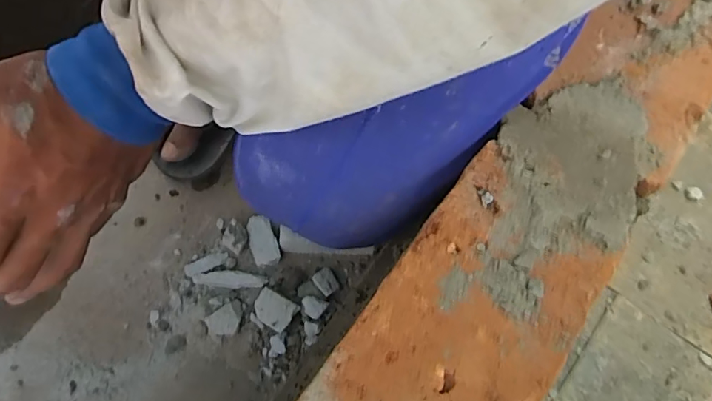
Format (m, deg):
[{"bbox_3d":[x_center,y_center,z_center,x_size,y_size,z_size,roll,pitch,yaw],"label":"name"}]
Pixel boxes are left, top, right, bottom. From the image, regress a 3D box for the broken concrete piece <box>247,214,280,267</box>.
[{"bbox_3d":[-0.097,0.041,0.512,0.026,0.013,0.052,-17,75,-6],"label":"broken concrete piece"}]

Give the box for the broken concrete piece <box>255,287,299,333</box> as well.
[{"bbox_3d":[-0.081,0.106,0.480,0.040,0.009,0.031,29,75,7],"label":"broken concrete piece"}]

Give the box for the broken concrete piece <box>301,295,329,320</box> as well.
[{"bbox_3d":[-0.042,0.104,0.481,0.025,0.007,0.020,20,74,5],"label":"broken concrete piece"}]

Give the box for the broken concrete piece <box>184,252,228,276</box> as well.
[{"bbox_3d":[-0.155,0.065,0.506,0.045,0.005,0.015,-25,76,-8],"label":"broken concrete piece"}]

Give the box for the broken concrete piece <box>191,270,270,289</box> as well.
[{"bbox_3d":[-0.127,0.079,0.492,0.072,0.009,0.018,7,74,1],"label":"broken concrete piece"}]

